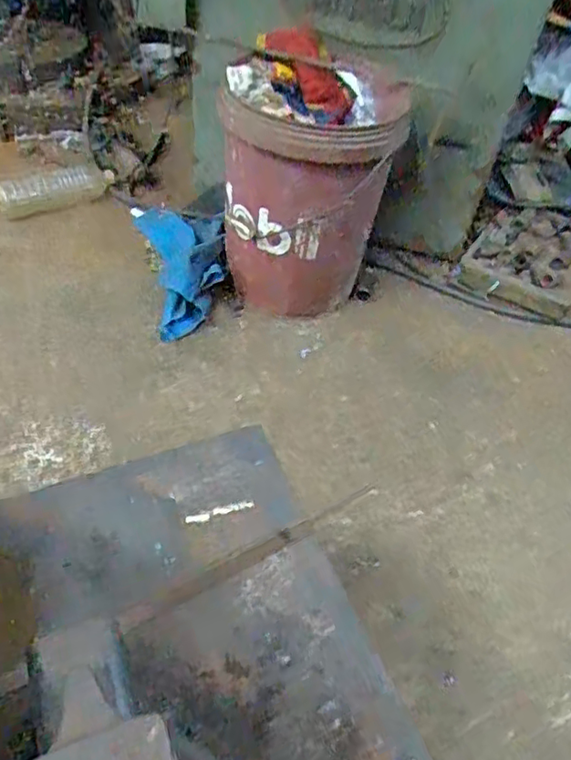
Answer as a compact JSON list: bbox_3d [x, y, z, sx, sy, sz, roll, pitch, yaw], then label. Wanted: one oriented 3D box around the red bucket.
[{"bbox_3d":[0.026,-0.346,1.104,0.271,0.421,0.296,4,47,-4],"label":"red bucket"}]

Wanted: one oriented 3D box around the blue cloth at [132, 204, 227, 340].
[{"bbox_3d":[-0.197,-0.236,1.211,0.173,0.086,0.375,-9,50,-15],"label":"blue cloth"}]

